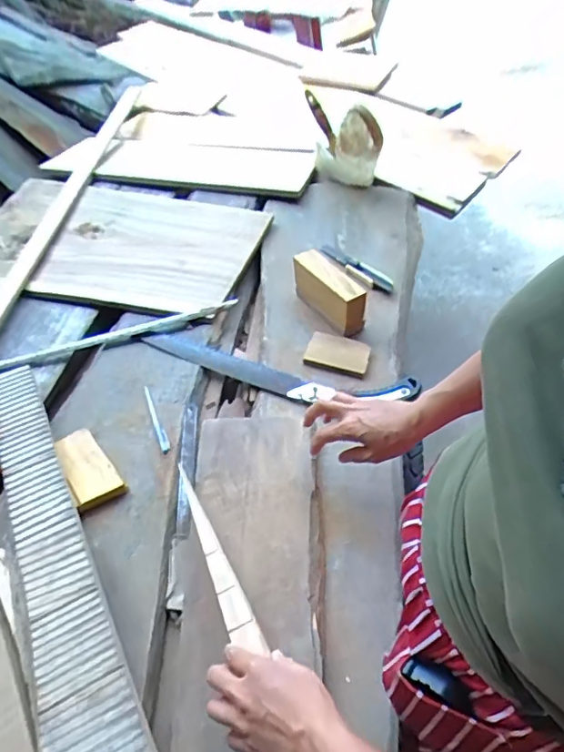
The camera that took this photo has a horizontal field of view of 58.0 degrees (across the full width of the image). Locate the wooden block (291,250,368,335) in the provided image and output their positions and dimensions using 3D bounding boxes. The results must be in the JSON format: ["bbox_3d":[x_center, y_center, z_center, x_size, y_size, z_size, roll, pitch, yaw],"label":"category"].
[{"bbox_3d":[0.080,-0.145,0.862,0.050,0.090,0.150,-34,60,-18],"label":"wooden block"}]

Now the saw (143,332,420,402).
[{"bbox_3d":[-0.017,-0.006,0.814,0.446,0.018,0.067,13,57,15],"label":"saw"}]

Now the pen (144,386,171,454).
[{"bbox_3d":[-0.191,0.064,0.772,0.013,0.011,0.132,-22,57,-11],"label":"pen"}]

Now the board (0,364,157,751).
[{"bbox_3d":[-0.284,0.188,0.612,0.087,0.029,0.596,-24,49,-17],"label":"board"}]

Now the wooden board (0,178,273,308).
[{"bbox_3d":[-0.350,-0.289,1.057,0.604,0.027,0.341,9,55,12],"label":"wooden board"}]

